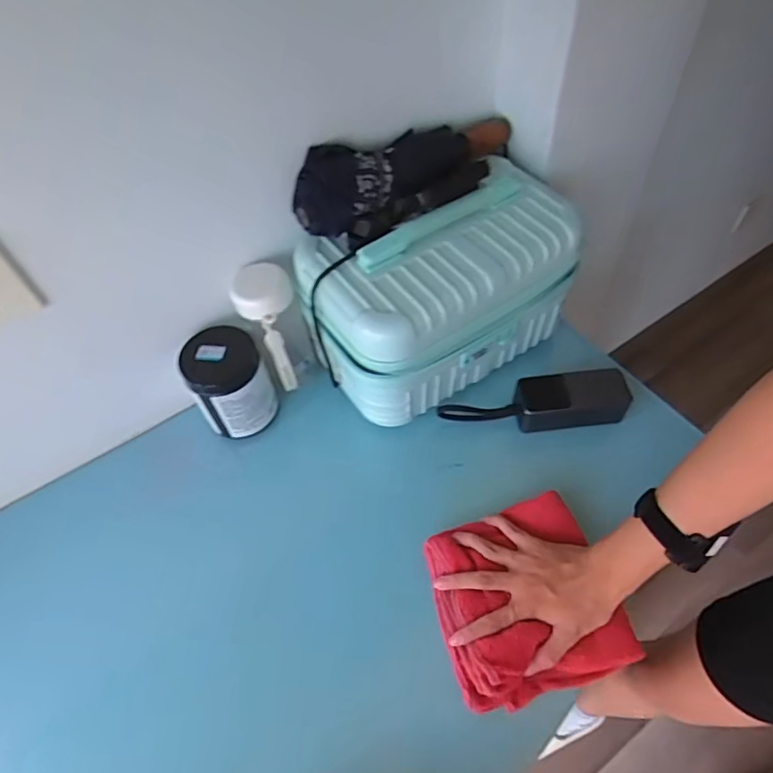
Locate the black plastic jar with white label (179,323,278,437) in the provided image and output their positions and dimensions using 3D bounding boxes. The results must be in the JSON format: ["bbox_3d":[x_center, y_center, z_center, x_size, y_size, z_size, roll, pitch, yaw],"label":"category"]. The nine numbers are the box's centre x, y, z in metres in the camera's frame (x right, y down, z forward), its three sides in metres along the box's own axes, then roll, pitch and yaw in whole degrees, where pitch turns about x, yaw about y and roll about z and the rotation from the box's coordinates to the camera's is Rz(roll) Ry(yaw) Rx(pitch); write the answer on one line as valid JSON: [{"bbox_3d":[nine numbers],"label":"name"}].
[{"bbox_3d":[-0.190,-0.005,0.676,0.089,0.111,0.084,-2,55,3],"label":"black plastic jar with white label"}]

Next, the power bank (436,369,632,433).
[{"bbox_3d":[0.178,0.021,0.677,0.218,0.047,0.052,-4,55,1],"label":"power bank"}]

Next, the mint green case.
[{"bbox_3d":[0.072,-0.117,0.670,0.316,0.186,0.178,-27,57,-14],"label":"mint green case"}]

